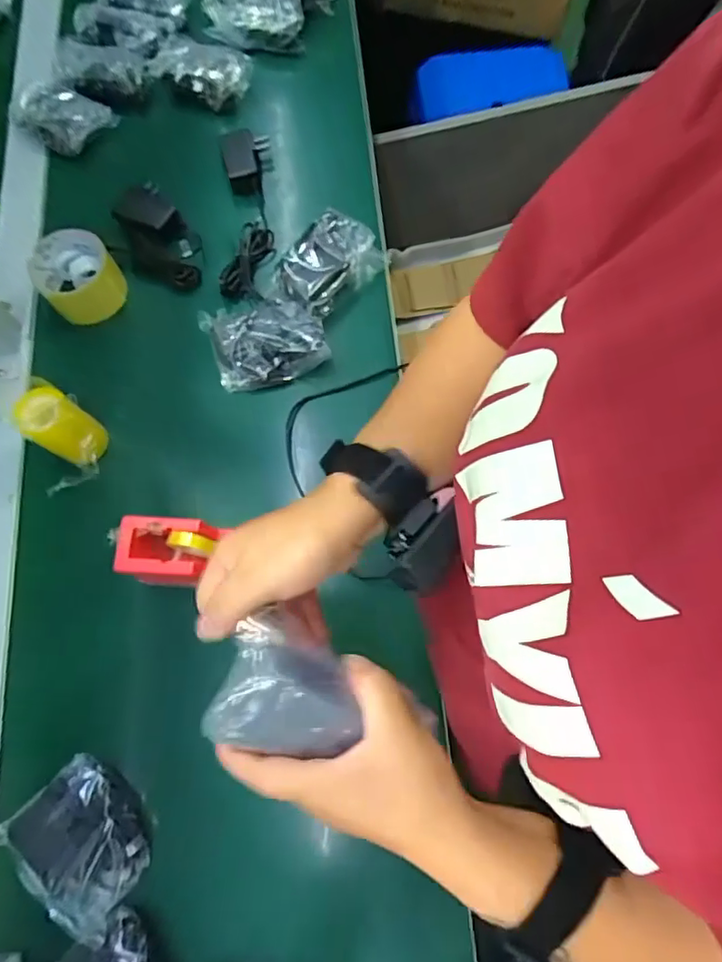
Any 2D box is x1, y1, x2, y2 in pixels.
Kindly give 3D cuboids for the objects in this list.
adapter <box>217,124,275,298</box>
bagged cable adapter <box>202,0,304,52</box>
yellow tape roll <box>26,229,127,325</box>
[{"bbox_3d":[-0.135,-0.312,0.673,0.061,0.045,0.231,-4,73,1],"label":"adapter"},{"bbox_3d":[-0.141,-0.603,0.737,0.132,0.052,0.067,-1,73,2],"label":"bagged cable adapter"},{"bbox_3d":[-0.311,-0.226,0.627,0.080,0.056,0.078,-1,73,2],"label":"yellow tape roll"}]

